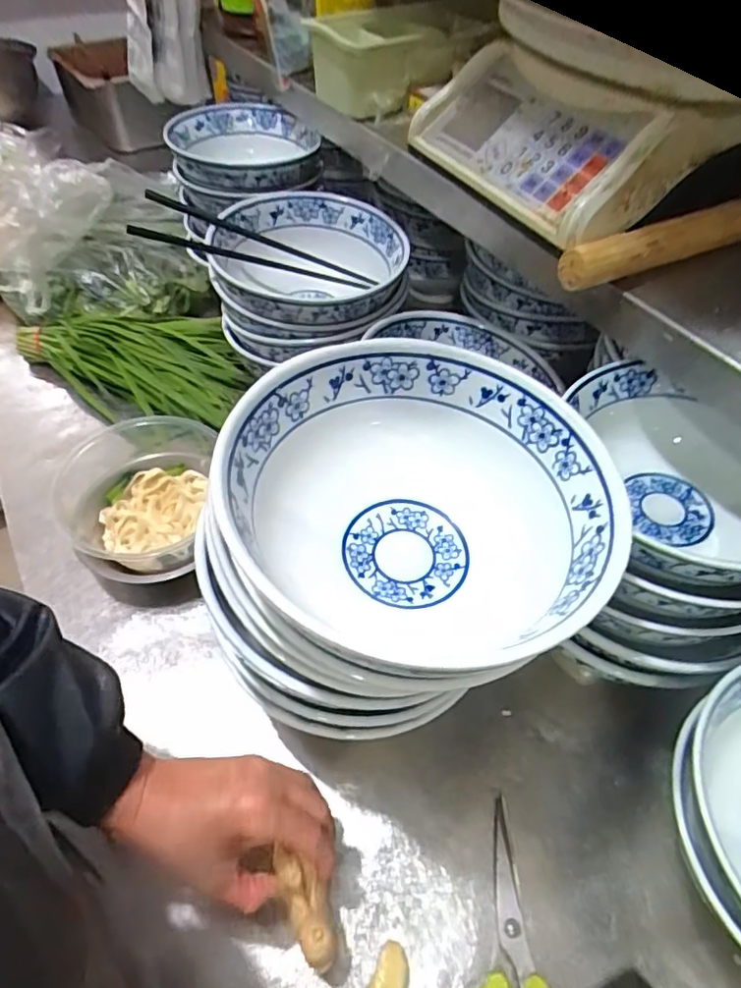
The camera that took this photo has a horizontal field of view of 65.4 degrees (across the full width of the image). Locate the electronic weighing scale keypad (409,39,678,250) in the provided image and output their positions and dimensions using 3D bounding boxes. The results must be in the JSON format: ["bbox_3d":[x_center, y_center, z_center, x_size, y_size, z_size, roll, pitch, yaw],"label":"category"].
[{"bbox_3d":[0.105,-0.263,0.420,0.109,0.037,0.206,-50,59,13],"label":"electronic weighing scale keypad"}]

